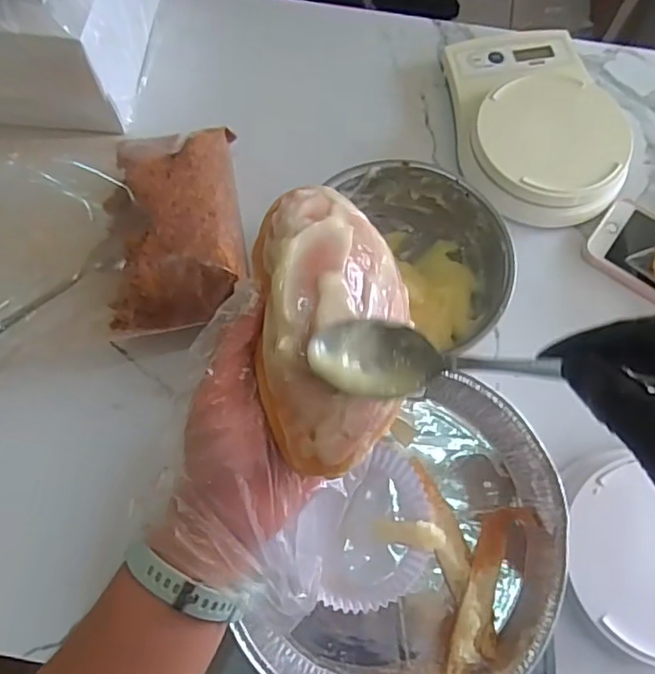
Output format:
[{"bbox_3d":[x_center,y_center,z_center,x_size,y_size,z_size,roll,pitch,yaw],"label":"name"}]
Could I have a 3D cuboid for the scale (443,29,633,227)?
[{"bbox_3d":[0.176,-0.187,0.509,0.129,0.038,0.192,-11,71,-5],"label":"scale"}]

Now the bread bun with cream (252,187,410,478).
[{"bbox_3d":[0.003,-0.006,0.278,0.067,0.032,0.135,-1,81,-1],"label":"bread bun with cream"}]

